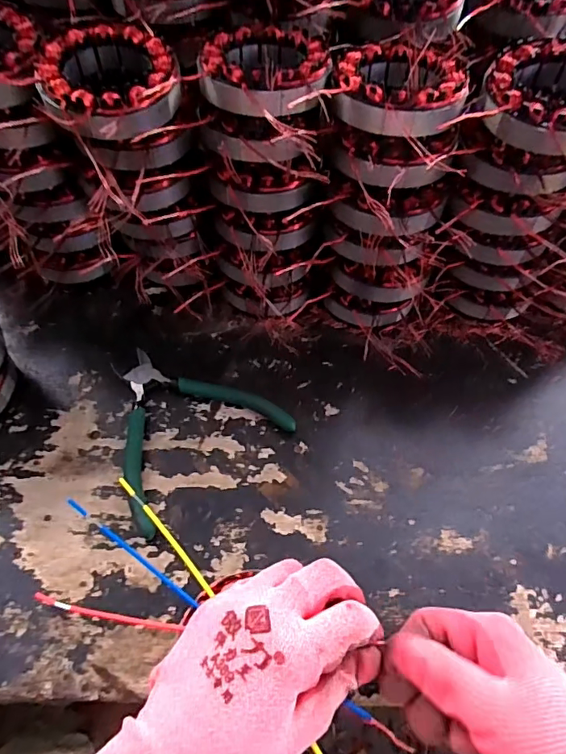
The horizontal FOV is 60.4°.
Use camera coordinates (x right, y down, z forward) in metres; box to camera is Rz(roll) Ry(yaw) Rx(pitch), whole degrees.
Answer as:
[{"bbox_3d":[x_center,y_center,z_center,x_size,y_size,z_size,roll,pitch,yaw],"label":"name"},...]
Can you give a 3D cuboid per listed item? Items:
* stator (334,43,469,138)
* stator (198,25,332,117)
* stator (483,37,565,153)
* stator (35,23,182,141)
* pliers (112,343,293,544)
[{"bbox_3d":[0.076,-0.189,0.316,0.082,0.027,0.086,5,60,0],"label":"stator"},{"bbox_3d":[-0.012,-0.200,0.322,0.080,0.027,0.089,10,60,3],"label":"stator"},{"bbox_3d":[0.175,-0.182,0.314,0.084,0.029,0.085,28,62,13],"label":"stator"},{"bbox_3d":[-0.111,-0.188,0.314,0.083,0.031,0.085,1,60,-2],"label":"stator"},{"bbox_3d":[-0.084,0.029,0.372,0.132,0.019,0.131,-37,68,-21],"label":"pliers"}]

